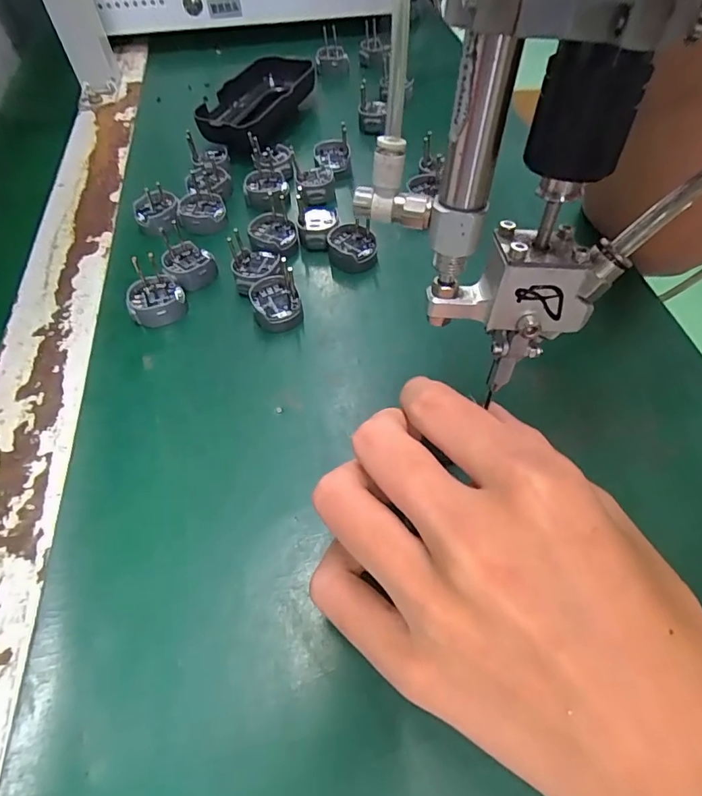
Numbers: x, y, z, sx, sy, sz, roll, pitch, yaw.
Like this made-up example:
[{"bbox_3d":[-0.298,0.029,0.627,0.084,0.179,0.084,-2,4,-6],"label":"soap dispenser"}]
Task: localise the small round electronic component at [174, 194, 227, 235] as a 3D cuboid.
[{"bbox_3d":[-0.092,-0.114,0.298,0.028,0.012,0.029,-1,55,2],"label":"small round electronic component"}]

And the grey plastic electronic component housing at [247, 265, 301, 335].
[{"bbox_3d":[-0.039,-0.049,0.250,0.024,0.015,0.030,-15,56,-8],"label":"grey plastic electronic component housing"}]

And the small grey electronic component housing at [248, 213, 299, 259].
[{"bbox_3d":[-0.046,-0.095,0.280,0.026,0.012,0.033,-14,56,-6],"label":"small grey electronic component housing"}]

